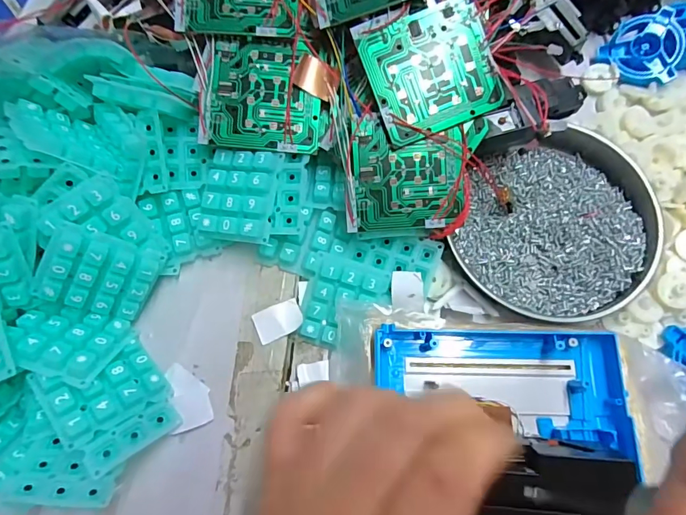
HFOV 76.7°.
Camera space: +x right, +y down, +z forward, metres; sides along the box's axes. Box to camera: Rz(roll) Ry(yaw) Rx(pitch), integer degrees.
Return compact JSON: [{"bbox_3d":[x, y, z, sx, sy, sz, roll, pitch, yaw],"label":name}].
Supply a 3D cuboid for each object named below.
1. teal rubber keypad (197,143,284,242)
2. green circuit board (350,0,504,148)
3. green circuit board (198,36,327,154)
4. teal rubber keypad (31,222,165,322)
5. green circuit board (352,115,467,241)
[{"bbox_3d":[-0.067,-0.040,0.271,0.048,0.011,0.056,7,82,14],"label":"teal rubber keypad"},{"bbox_3d":[0.052,-0.113,0.257,0.071,0.004,0.071,-21,98,2],"label":"green circuit board"},{"bbox_3d":[-0.051,-0.102,0.271,0.074,0.006,0.068,5,89,-4],"label":"green circuit board"},{"bbox_3d":[-0.141,0.011,0.252,0.057,0.009,0.047,22,103,-29],"label":"teal rubber keypad"},{"bbox_3d":[0.042,-0.050,0.271,0.068,0.004,0.071,-4,97,1],"label":"green circuit board"}]

